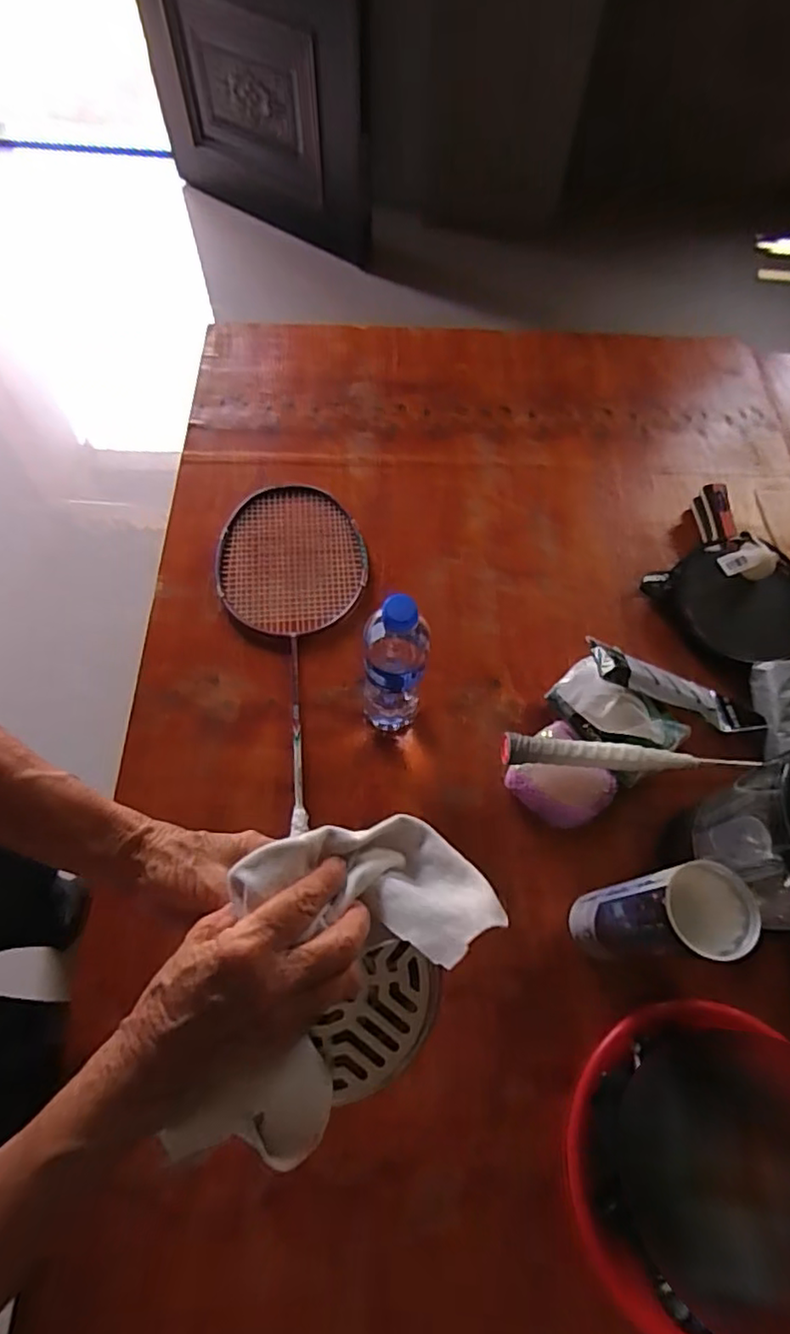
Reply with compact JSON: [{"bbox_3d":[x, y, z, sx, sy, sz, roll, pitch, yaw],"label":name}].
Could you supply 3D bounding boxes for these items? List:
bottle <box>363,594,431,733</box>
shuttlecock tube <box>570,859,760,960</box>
[{"bbox_3d":[-0.002,0.004,0.623,0.065,0.217,0.055,3,63,0],"label":"bottle"},{"bbox_3d":[0.214,0.218,0.533,0.067,0.227,0.069,1,63,-1],"label":"shuttlecock tube"}]

